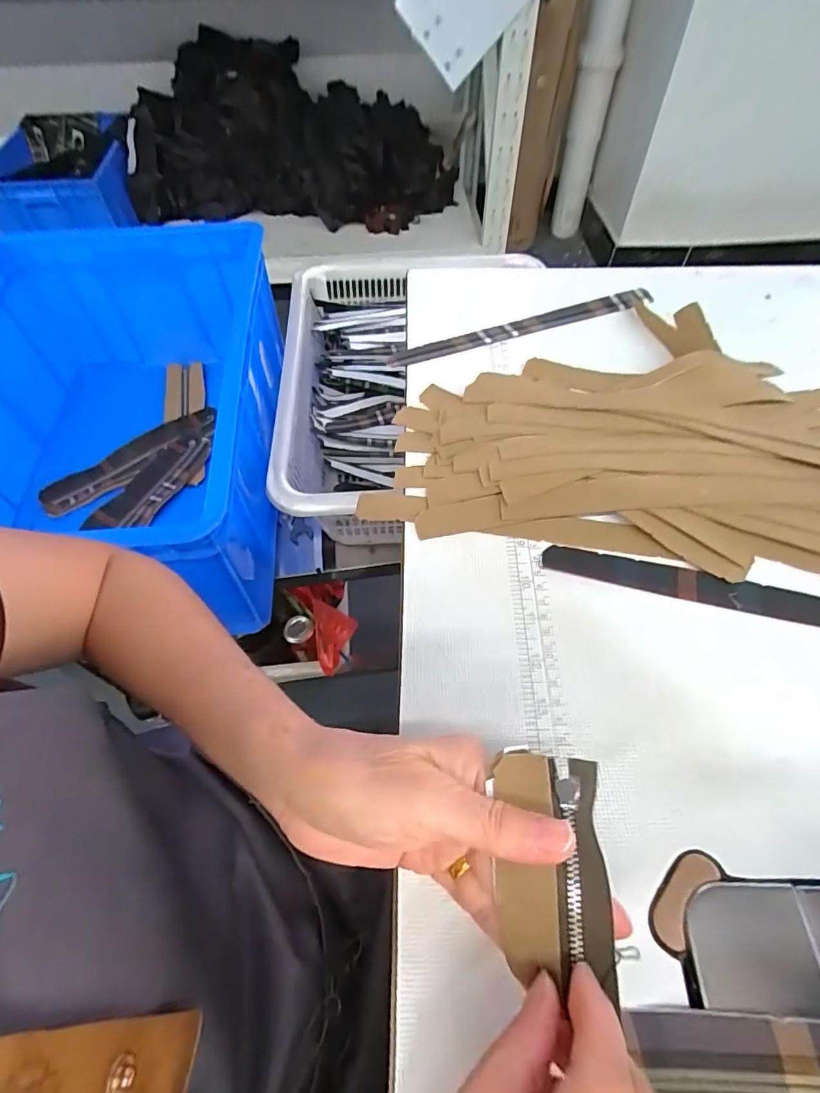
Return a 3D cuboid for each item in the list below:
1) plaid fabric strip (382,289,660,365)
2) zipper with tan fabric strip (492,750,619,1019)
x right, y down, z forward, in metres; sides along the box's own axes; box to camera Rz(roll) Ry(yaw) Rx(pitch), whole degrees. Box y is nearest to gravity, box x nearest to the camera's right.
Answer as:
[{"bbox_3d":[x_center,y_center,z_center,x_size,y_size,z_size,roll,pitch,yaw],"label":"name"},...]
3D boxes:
[{"bbox_3d":[0.102,-0.195,0.448,0.252,0.007,0.020,-19,60,-11],"label":"plaid fabric strip"},{"bbox_3d":[0.053,0.119,0.190,0.042,0.010,0.072,7,67,-3],"label":"zipper with tan fabric strip"}]

